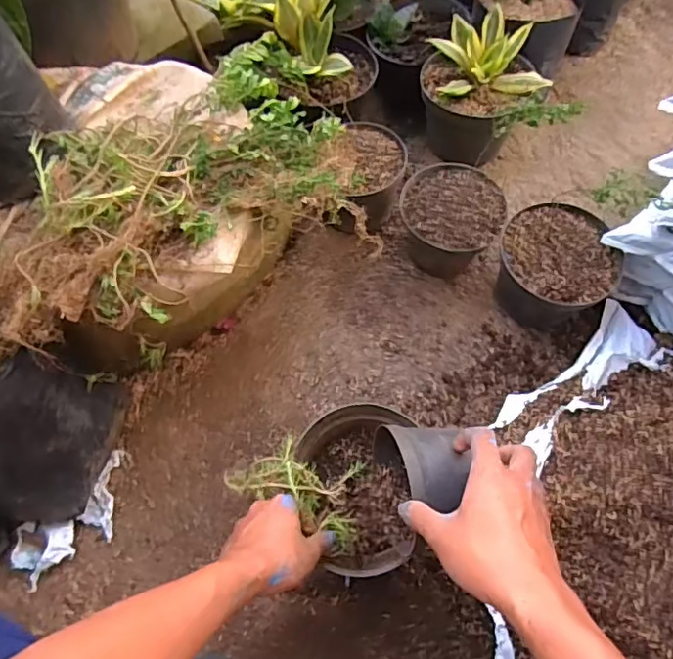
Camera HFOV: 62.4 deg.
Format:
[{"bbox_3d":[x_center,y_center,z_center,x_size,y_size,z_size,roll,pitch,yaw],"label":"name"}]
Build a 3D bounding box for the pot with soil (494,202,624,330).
[{"bbox_3d":[0.300,-0.076,0.783,0.148,0.122,0.147,-1,62,1],"label":"pot with soil"}]

